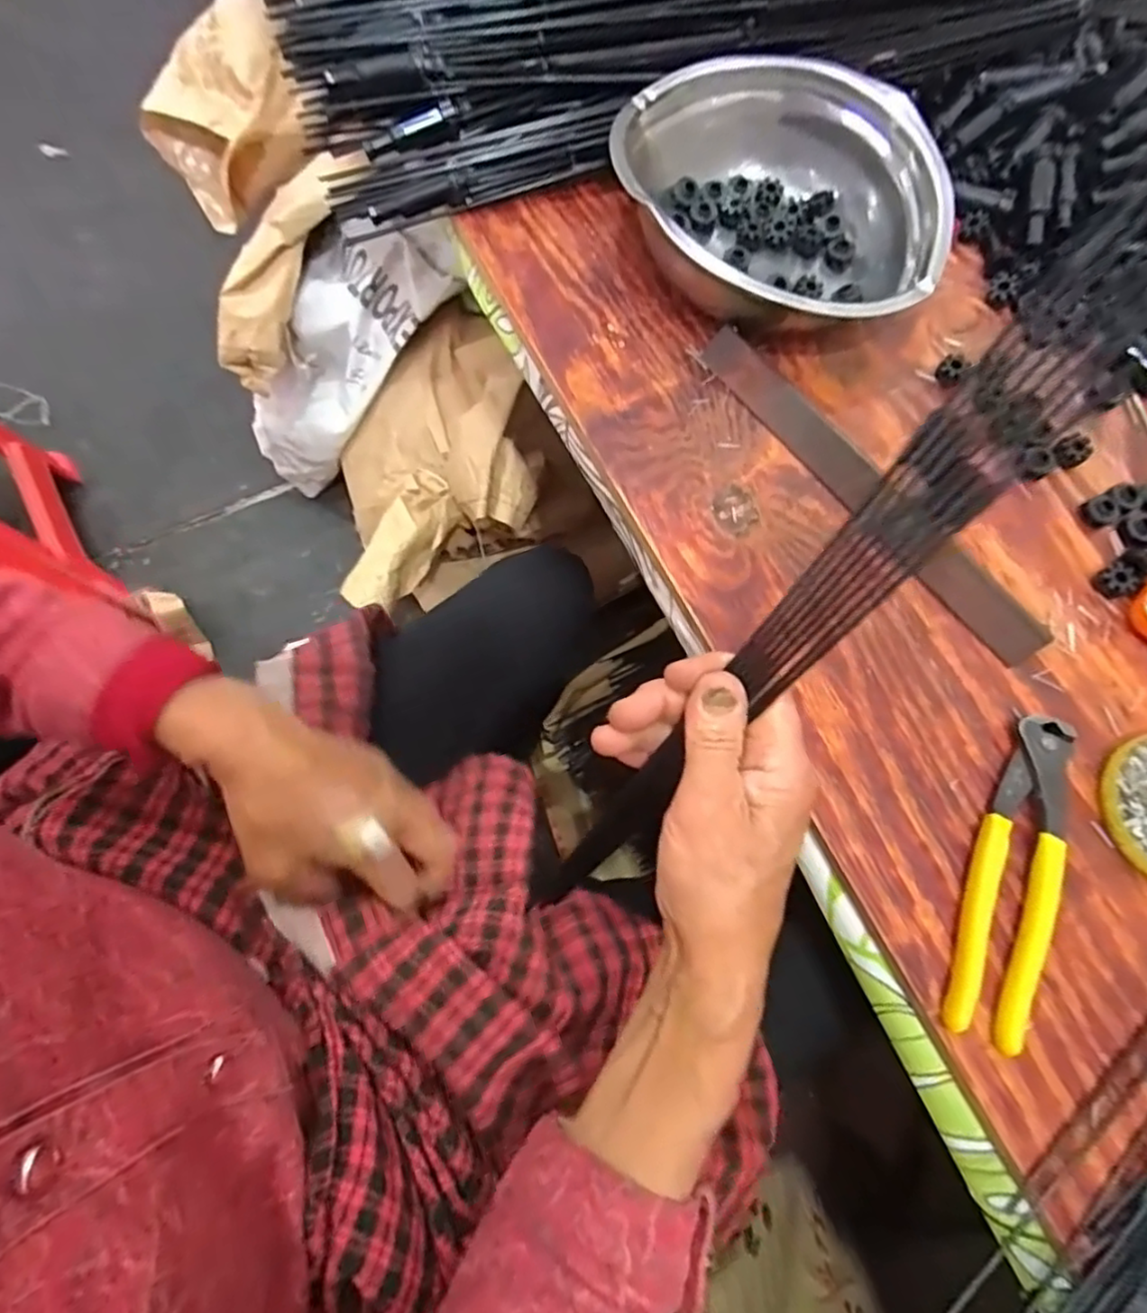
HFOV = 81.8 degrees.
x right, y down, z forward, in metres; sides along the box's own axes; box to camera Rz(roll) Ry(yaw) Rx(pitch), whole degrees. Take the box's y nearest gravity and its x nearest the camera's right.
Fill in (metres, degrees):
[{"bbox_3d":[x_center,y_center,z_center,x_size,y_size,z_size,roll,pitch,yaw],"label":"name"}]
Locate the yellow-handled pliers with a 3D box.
[{"bbox_3d":[0.221,0.107,0.334,0.036,0.015,0.162,22,74,4],"label":"yellow-handled pliers"}]

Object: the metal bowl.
[{"bbox_3d":[0.129,-0.292,0.423,0.197,0.074,0.197,1,74,-2],"label":"metal bowl"}]

